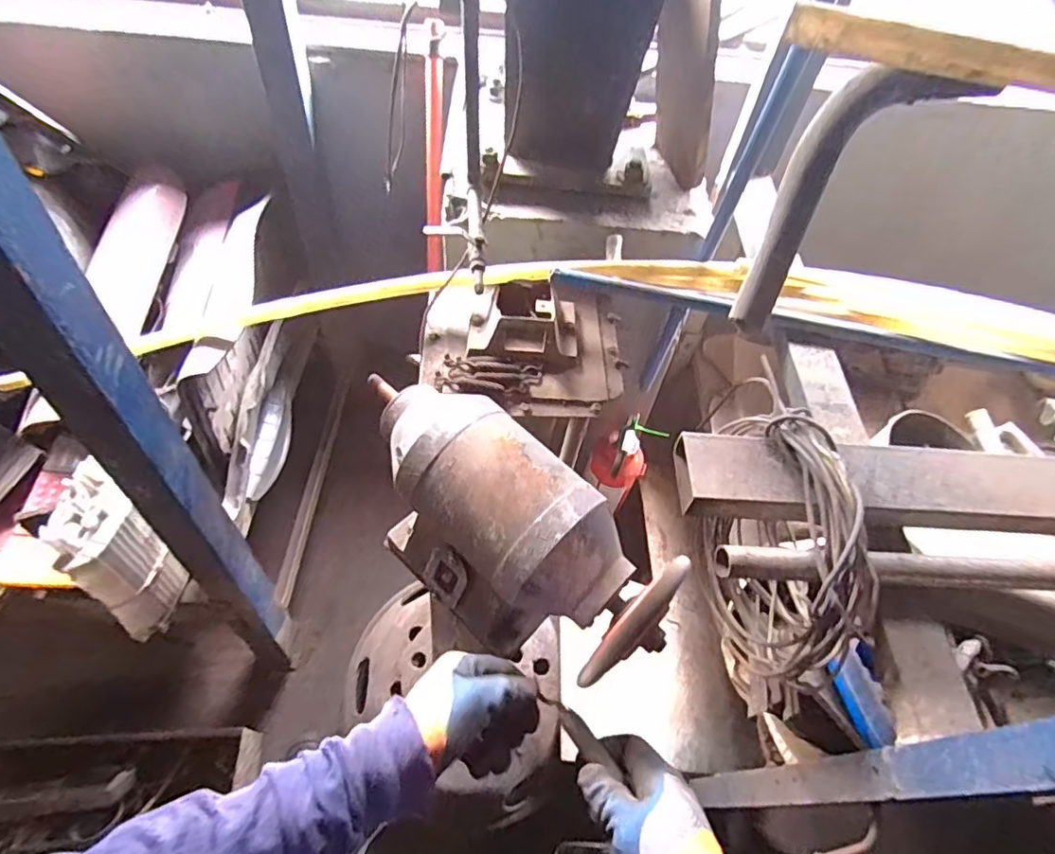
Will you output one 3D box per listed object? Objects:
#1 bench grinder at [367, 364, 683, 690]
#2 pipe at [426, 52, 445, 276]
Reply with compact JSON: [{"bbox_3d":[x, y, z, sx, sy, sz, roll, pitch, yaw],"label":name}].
[{"bbox_3d":[-0.021,0.105,0.554,0.294,0.185,0.125,40,62,20],"label":"bench grinder"},{"bbox_3d":[-0.209,-0.579,1.329,0.035,0.441,0.019,4,23,-2],"label":"pipe"}]

